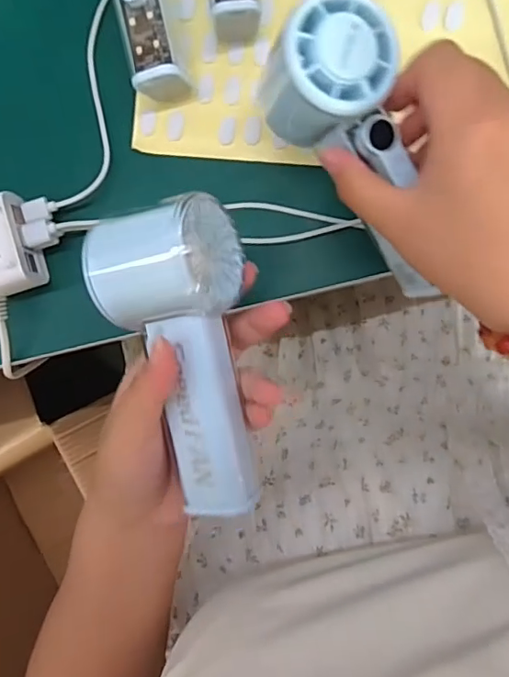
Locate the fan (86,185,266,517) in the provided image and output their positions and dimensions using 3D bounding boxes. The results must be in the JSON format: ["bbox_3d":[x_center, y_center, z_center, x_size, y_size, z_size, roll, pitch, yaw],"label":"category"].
[{"bbox_3d":[-0.030,0.012,0.256,0.057,0.051,0.147,-10,106,5],"label":"fan"}]

